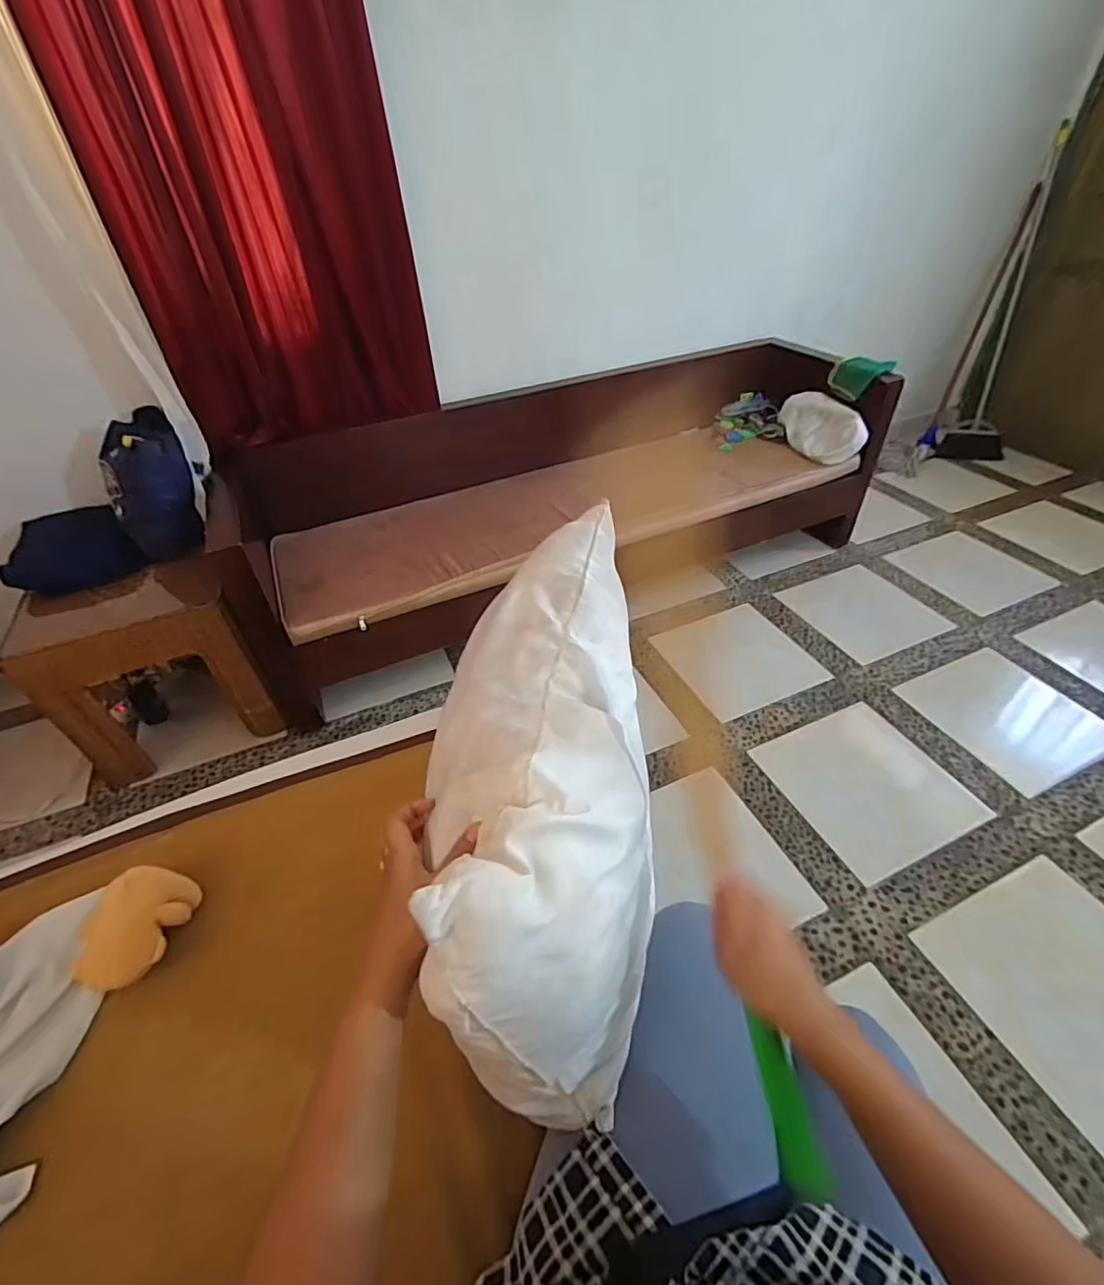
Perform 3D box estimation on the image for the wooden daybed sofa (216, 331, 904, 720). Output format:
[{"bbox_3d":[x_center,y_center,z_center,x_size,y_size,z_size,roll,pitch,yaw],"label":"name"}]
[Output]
[{"bbox_3d":[0.085,-0.483,1.923,2.094,0.569,0.740,-18,43,-15],"label":"wooden daybed sofa"}]

